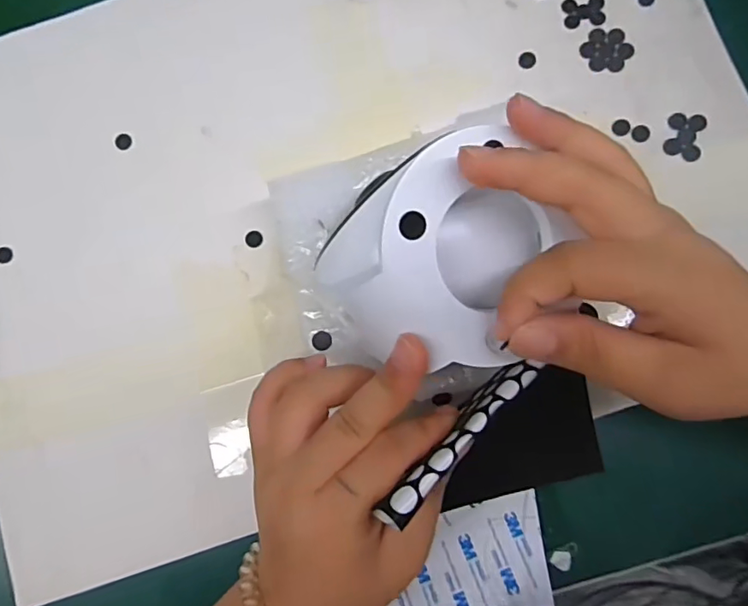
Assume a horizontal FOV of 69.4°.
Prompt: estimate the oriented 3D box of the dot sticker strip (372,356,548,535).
[{"bbox_3d":[0.033,0.048,0.200,0.013,0.007,0.081,44,65,10],"label":"dot sticker strip"}]

